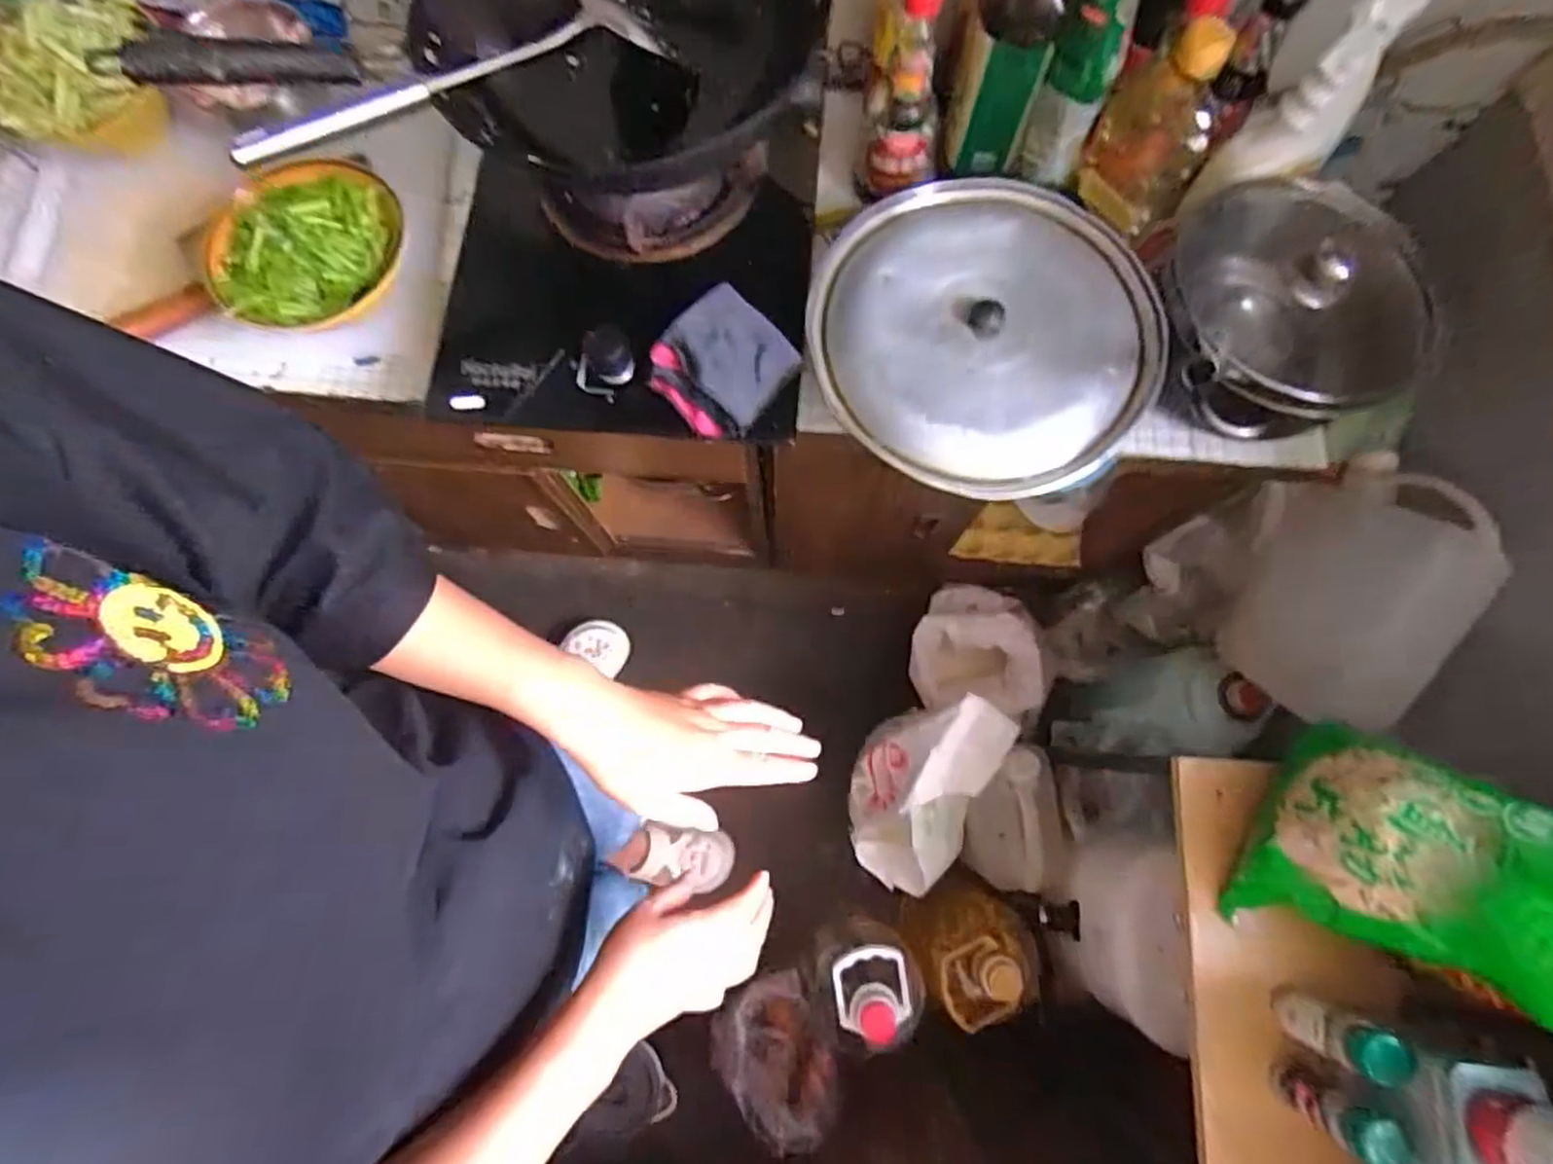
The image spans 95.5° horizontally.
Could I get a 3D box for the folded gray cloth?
[{"bbox_3d":[-0.048,-0.190,0.614,0.106,0.023,0.111,37,79,8],"label":"folded gray cloth"}]

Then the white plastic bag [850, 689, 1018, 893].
[{"bbox_3d":[0.205,0.289,0.991,0.169,0.194,0.262,23,77,5],"label":"white plastic bag"}]

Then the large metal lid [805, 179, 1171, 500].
[{"bbox_3d":[0.178,-0.220,0.606,0.285,0.033,0.287,0,76,0],"label":"large metal lid"}]

